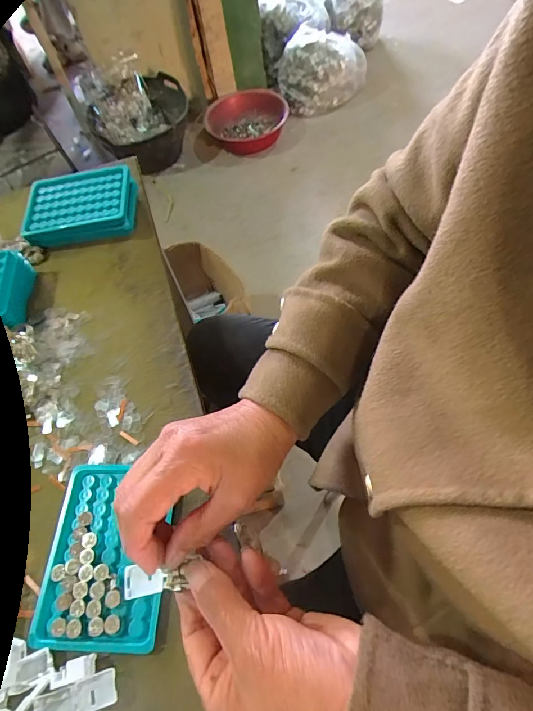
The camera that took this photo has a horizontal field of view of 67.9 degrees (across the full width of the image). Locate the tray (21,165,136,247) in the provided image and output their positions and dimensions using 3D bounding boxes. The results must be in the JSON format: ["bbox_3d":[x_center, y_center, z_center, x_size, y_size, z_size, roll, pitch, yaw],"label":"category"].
[{"bbox_3d":[-0.236,-0.187,0.504,0.134,0.043,0.094,-10,58,-3],"label":"tray"}]

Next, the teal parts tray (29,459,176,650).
[{"bbox_3d":[-0.124,0.151,0.310,0.091,0.007,0.129,0,58,1],"label":"teal parts tray"}]

